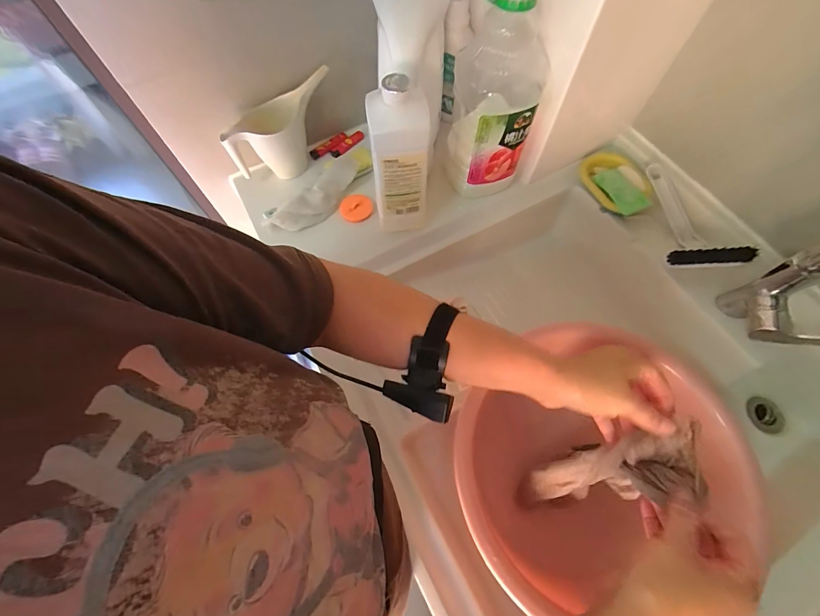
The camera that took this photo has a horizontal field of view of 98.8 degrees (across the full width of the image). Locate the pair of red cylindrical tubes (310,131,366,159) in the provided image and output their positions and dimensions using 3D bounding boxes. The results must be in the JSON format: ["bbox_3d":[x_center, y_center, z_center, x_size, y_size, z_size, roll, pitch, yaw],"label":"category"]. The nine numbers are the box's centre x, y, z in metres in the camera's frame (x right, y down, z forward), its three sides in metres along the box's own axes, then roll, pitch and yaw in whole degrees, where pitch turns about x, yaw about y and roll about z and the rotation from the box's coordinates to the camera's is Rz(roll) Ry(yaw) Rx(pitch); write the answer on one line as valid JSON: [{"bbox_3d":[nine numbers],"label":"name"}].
[{"bbox_3d":[-0.136,-0.311,0.676,0.110,0.017,0.038,-37,71,-15],"label":"pair of red cylindrical tubes"}]

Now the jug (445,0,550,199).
[{"bbox_3d":[0.123,-0.291,0.517,0.124,0.295,0.105,12,67,6],"label":"jug"}]

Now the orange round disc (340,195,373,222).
[{"bbox_3d":[-0.093,-0.174,0.613,0.055,0.017,0.052,0,66,1],"label":"orange round disc"}]

